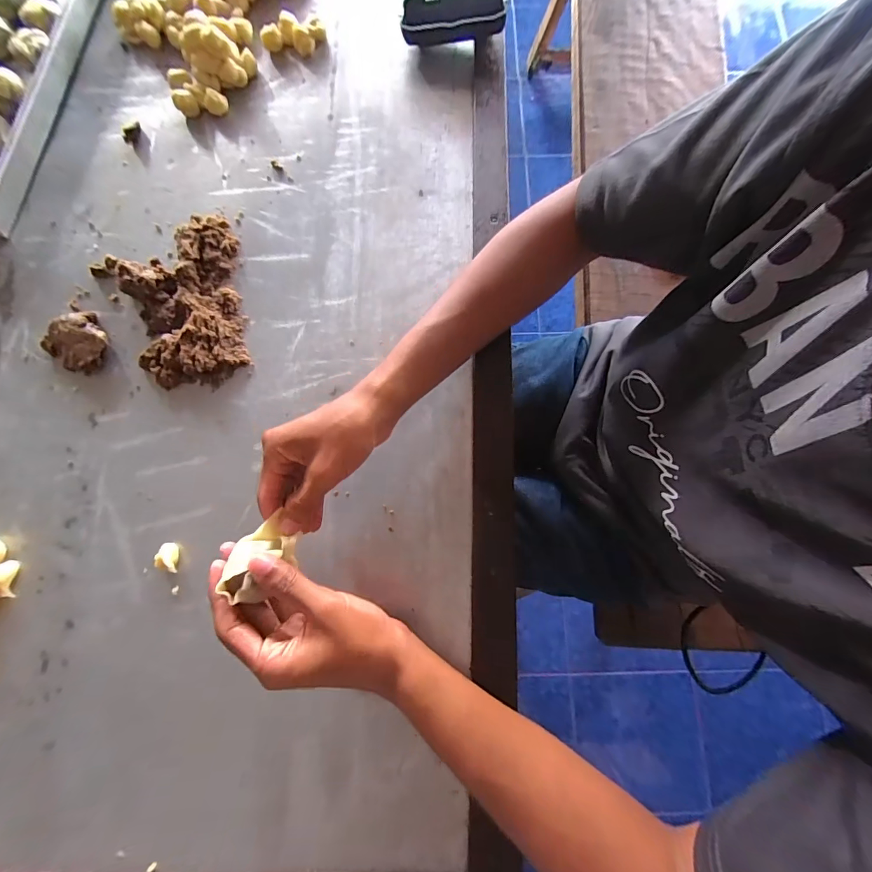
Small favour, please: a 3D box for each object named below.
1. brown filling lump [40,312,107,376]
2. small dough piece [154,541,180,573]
[{"bbox_3d":[-0.332,-0.084,0.366,0.051,0.017,0.053,0,80,-1],"label":"brown filling lump"},{"bbox_3d":[-0.229,0.104,0.337,0.014,0.011,0.024,-1,80,-1],"label":"small dough piece"}]

